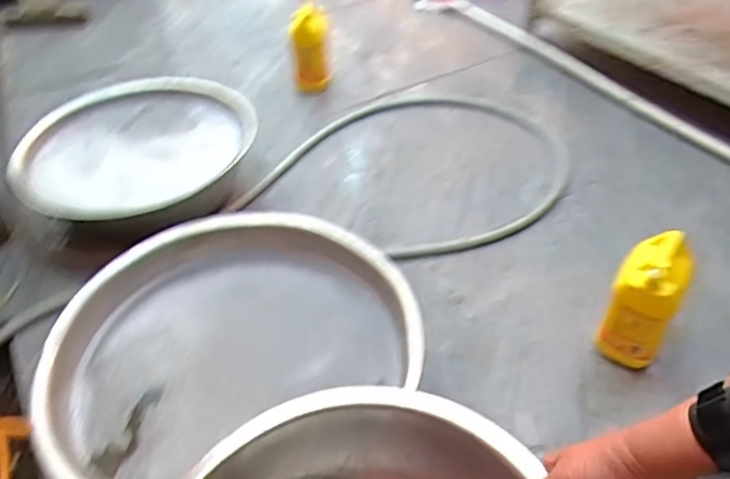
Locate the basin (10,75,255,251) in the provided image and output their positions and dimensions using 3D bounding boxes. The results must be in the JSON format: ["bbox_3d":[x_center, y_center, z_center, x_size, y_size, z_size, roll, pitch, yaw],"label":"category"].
[{"bbox_3d":[-0.640,-0.264,1.746,0.606,0.170,0.562,-6,44,-6],"label":"basin"}]

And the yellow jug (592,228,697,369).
[{"bbox_3d":[0.607,0.142,1.301,0.136,0.302,0.184,23,48,22],"label":"yellow jug"}]

